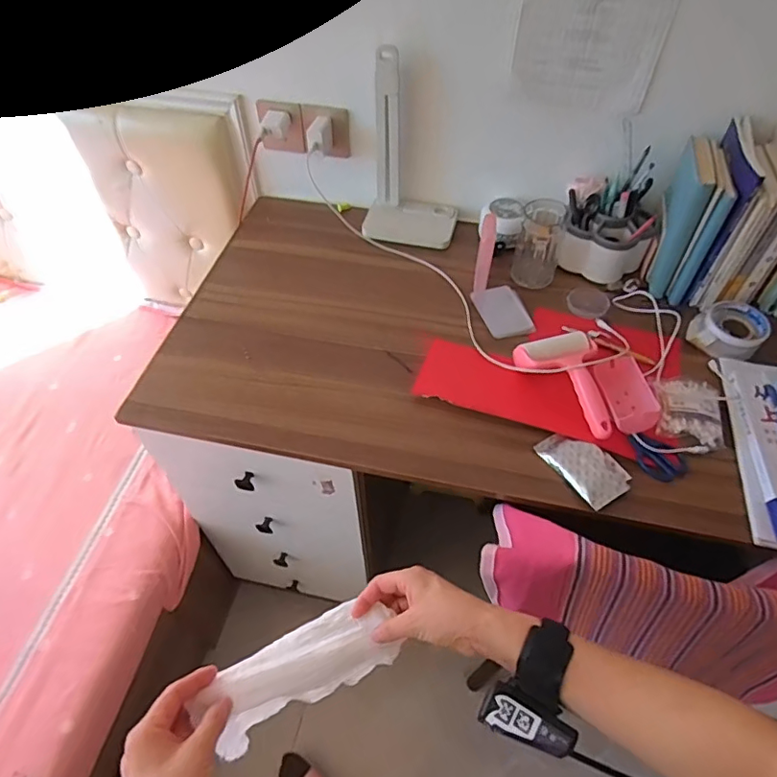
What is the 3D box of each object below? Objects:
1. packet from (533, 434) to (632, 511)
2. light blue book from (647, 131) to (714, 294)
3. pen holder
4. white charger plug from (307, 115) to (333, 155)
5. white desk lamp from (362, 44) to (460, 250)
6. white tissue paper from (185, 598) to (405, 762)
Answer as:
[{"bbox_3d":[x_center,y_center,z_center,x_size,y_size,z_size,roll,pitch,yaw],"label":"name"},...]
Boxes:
[{"bbox_3d":[0.259,0.100,0.707,0.070,0.018,0.113,-27,57,-19],"label":"packet"},{"bbox_3d":[0.468,-0.280,0.875,0.044,0.210,0.139,11,53,9],"label":"light blue book"},{"bbox_3d":[0.377,-0.253,0.932,0.149,0.105,0.108,20,55,15],"label":"pen holder"},{"bbox_3d":[-0.124,-0.455,0.966,0.029,0.066,0.060,15,54,12],"label":"white charger plug"},{"bbox_3d":[0.041,-0.392,0.934,0.171,0.301,0.107,10,53,8],"label":"white desk lamp"},{"bbox_3d":[-0.084,0.270,0.505,0.173,0.119,0.060,-24,56,-17],"label":"white tissue paper"}]

